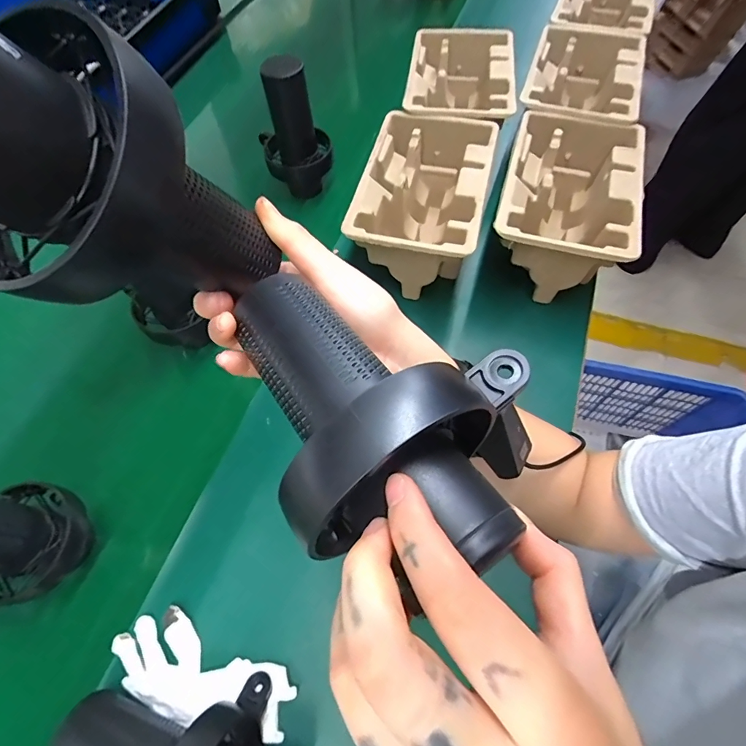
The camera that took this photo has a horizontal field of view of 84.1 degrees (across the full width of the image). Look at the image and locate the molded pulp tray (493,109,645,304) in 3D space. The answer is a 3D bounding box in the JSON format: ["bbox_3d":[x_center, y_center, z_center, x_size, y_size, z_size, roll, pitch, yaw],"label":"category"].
[{"bbox_3d":[0.232,-0.207,0.518,0.144,0.110,0.229,15,63,9],"label":"molded pulp tray"}]

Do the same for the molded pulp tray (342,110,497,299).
[{"bbox_3d":[0.062,-0.208,0.530,0.143,0.112,0.225,12,63,8],"label":"molded pulp tray"}]

